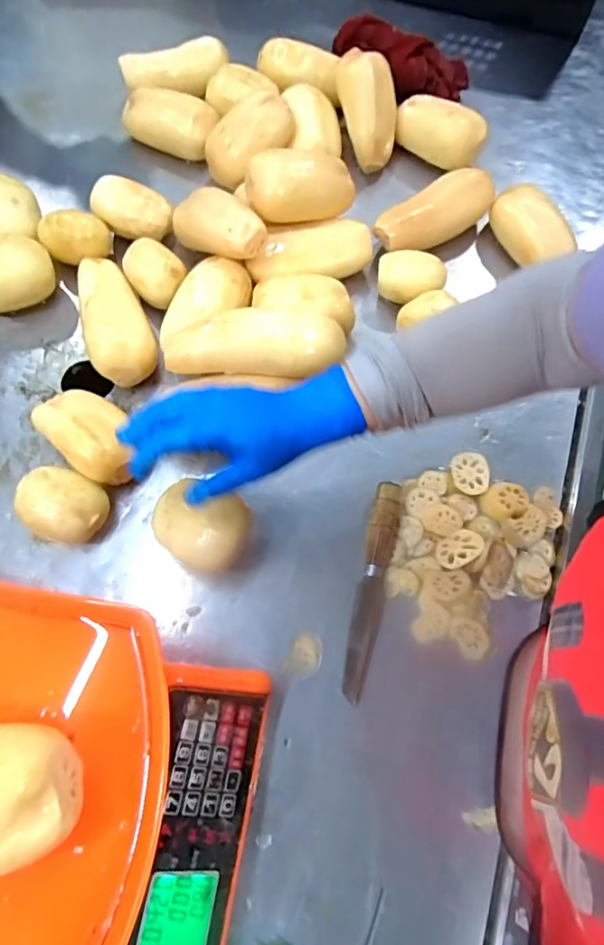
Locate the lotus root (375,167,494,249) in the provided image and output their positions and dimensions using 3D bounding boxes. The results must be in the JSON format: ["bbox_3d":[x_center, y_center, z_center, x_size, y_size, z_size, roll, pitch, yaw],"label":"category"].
[{"bbox_3d":[0.164,-0.309,0.662,0.161,0.061,0.057,-35,73,-14],"label":"lotus root"}]

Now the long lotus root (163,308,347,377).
[{"bbox_3d":[-0.045,-0.125,0.538,0.173,0.057,0.062,-3,68,-3],"label":"long lotus root"}]

